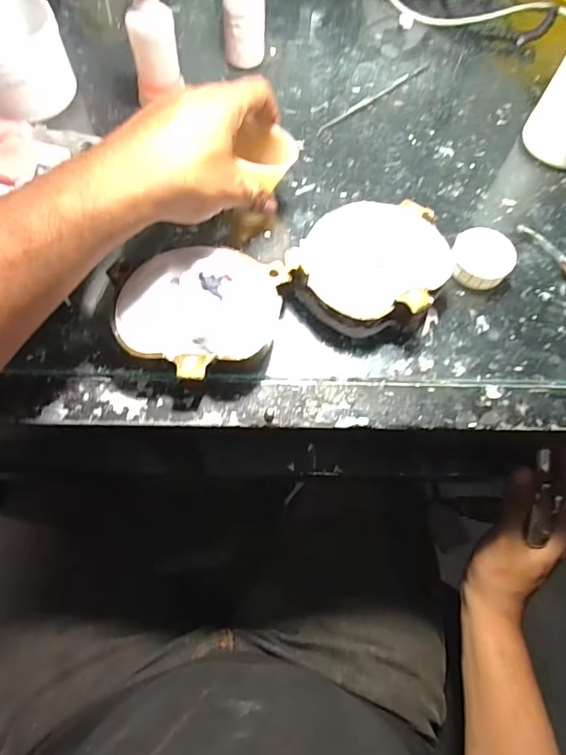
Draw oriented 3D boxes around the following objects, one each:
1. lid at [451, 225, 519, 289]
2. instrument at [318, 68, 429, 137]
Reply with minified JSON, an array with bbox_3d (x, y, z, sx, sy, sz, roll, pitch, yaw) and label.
[{"bbox_3d":[0.151,-0.090,0.353,0.045,0.021,0.045,1,65,-2],"label":"lid"},{"bbox_3d":[0.088,-0.268,0.439,0.155,0.004,0.008,-39,73,-18],"label":"instrument"}]

